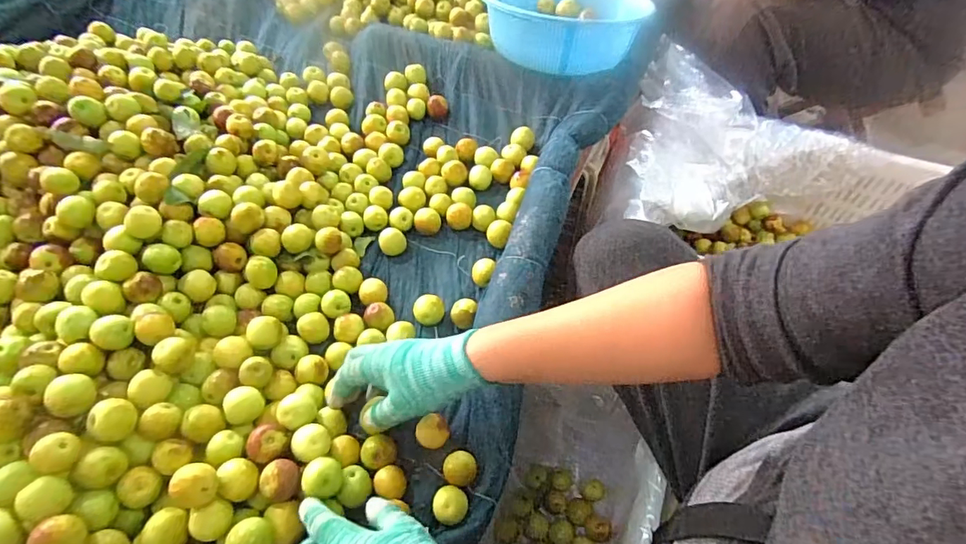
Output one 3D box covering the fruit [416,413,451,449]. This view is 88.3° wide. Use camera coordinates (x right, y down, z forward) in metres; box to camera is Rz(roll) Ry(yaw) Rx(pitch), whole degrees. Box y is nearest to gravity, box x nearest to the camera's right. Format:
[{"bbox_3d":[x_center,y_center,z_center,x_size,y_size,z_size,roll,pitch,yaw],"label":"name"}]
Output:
[{"bbox_3d":[-0.049,0.156,0.482,0.032,0.028,0.025,-13,54,-10],"label":"fruit"}]

